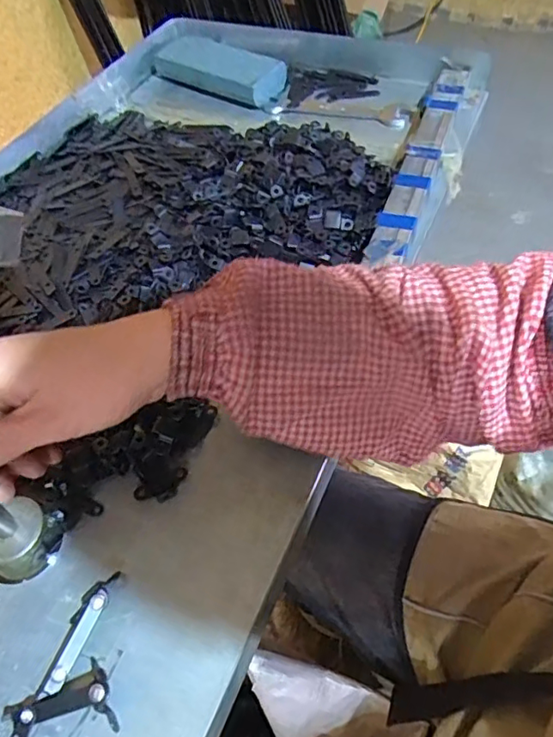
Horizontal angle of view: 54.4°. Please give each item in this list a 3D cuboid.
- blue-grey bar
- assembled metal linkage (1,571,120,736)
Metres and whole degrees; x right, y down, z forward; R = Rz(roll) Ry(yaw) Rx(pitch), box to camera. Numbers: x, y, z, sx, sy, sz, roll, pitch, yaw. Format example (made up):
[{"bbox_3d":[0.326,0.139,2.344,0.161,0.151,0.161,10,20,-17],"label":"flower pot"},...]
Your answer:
[{"bbox_3d":[-0.066,-0.351,0.625,0.165,0.031,0.062,29,61,24],"label":"blue-grey bar"},{"bbox_3d":[-0.105,0.163,0.267,0.052,0.019,0.110,25,59,22],"label":"assembled metal linkage"}]

